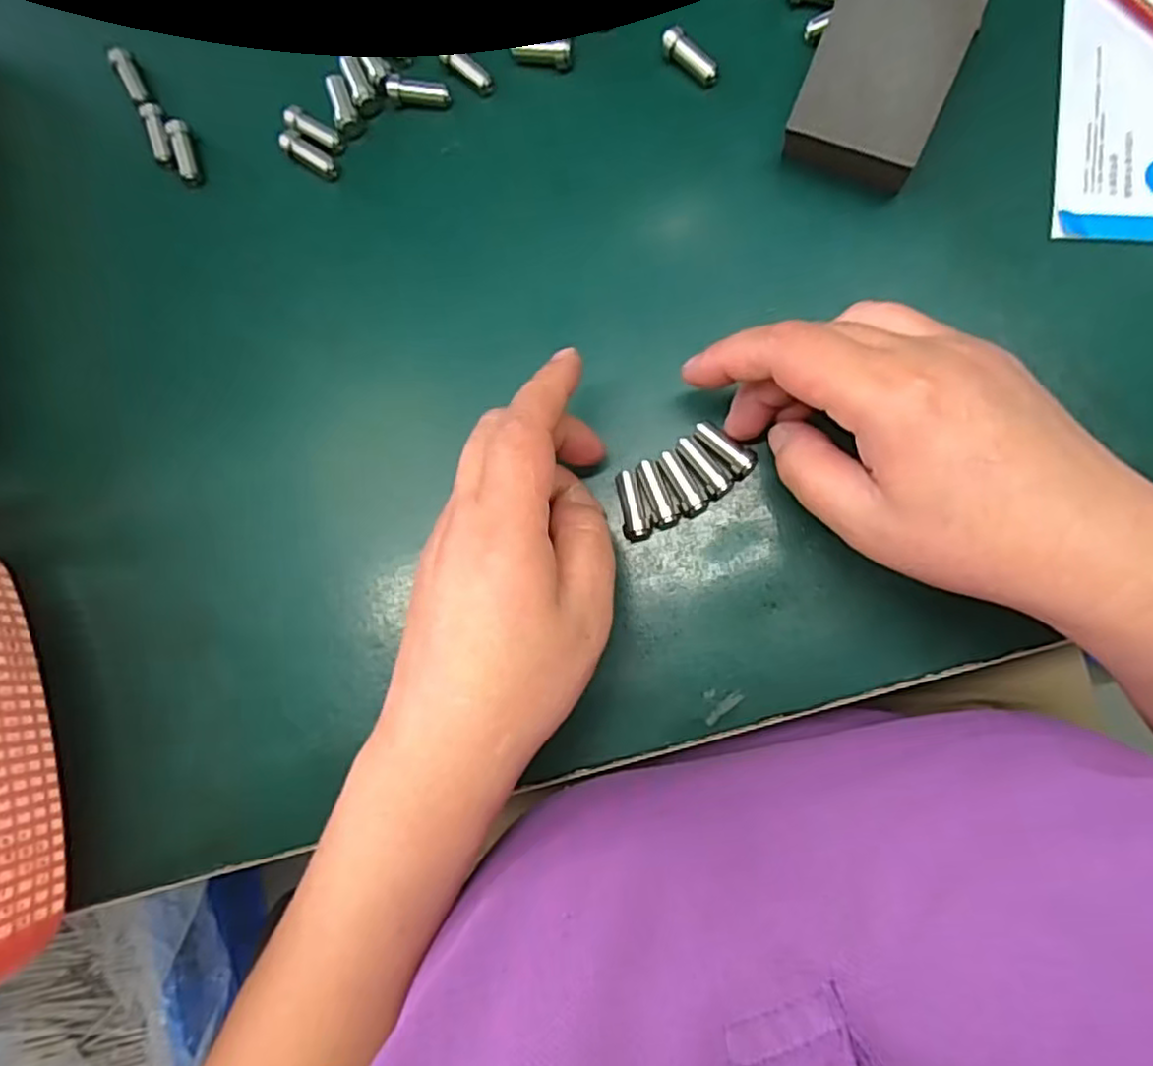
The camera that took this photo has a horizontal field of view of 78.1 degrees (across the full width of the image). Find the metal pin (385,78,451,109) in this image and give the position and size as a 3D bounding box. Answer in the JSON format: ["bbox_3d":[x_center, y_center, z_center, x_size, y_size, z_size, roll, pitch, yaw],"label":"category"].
[{"bbox_3d":[-0.069,-0.192,0.310,0.026,0.008,0.010,6,85,-5],"label":"metal pin"}]

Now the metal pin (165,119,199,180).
[{"bbox_3d":[-0.177,-0.173,0.320,0.008,0.006,0.028,-15,83,5],"label":"metal pin"}]

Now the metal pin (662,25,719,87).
[{"bbox_3d":[0.047,-0.198,0.296,0.026,0.010,0.009,43,91,9],"label":"metal pin"}]

